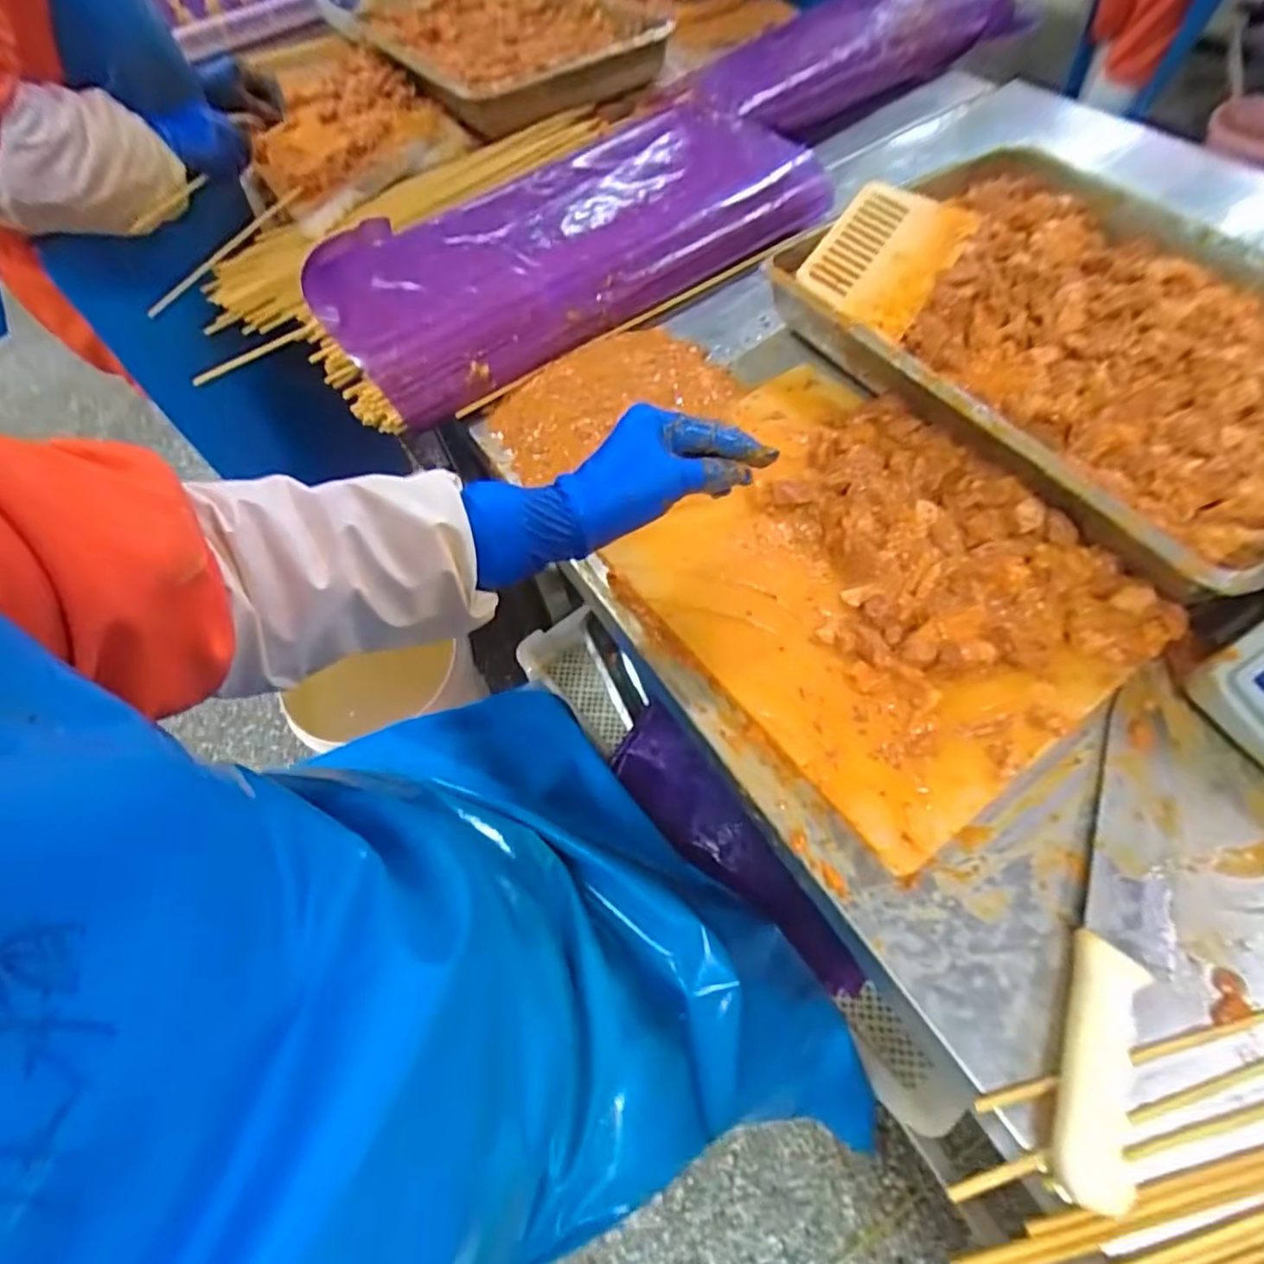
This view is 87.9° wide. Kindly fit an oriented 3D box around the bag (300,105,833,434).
[{"bbox_3d":[-0.081,-0.443,0.733,0.574,0.093,0.277,-32,60,-12],"label":"bag"}]

